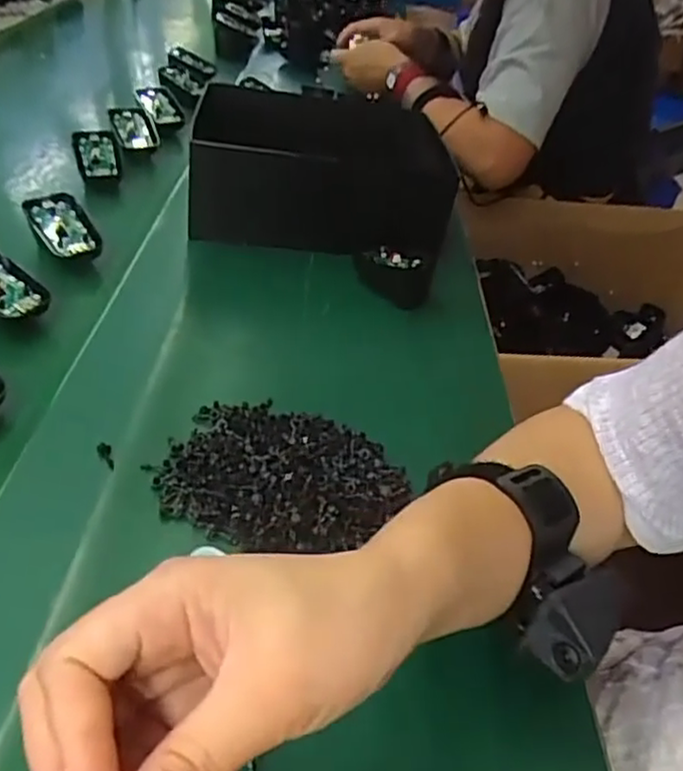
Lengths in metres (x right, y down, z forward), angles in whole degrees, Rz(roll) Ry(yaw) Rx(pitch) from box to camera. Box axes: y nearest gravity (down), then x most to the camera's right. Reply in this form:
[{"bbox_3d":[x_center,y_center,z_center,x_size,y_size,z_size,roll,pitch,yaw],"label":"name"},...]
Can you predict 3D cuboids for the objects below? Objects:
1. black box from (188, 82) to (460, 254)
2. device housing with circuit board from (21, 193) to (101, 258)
[{"bbox_3d":[-0.024,-0.229,0.697,0.249,0.086,0.226,-1,38,-10],"label":"black box"},{"bbox_3d":[-0.228,-0.129,0.557,0.040,0.014,0.067,-30,75,-23],"label":"device housing with circuit board"}]

